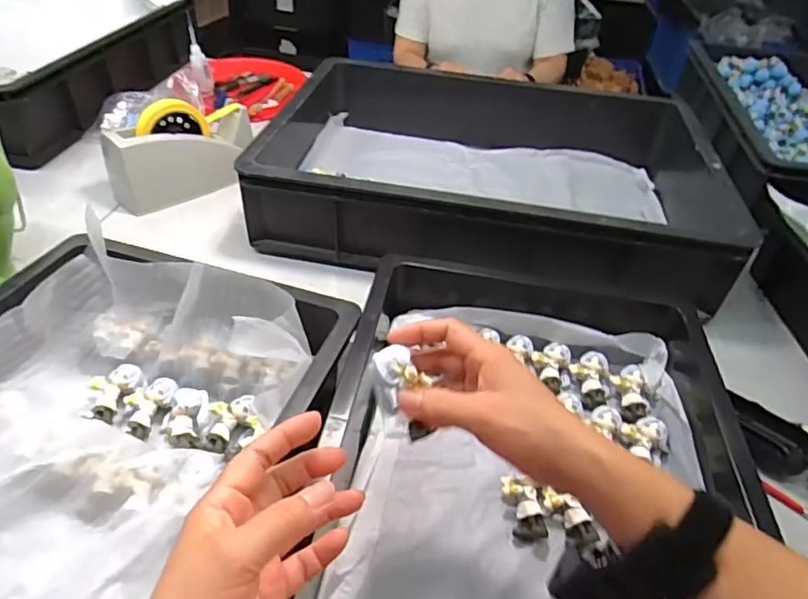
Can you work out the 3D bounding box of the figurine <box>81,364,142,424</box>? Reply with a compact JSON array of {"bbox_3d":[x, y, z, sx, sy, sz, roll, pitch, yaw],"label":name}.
[{"bbox_3d":[-0.262,0.083,0.481,0.032,0.020,0.057,15,42,12],"label":"figurine"}]

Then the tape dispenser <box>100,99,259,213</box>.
[{"bbox_3d":[-0.302,-0.205,0.747,0.196,0.113,0.082,-30,52,-33],"label":"tape dispenser"}]

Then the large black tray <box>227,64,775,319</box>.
[{"bbox_3d":[0.117,-0.174,0.749,0.574,0.124,0.374,10,41,6],"label":"large black tray"}]

